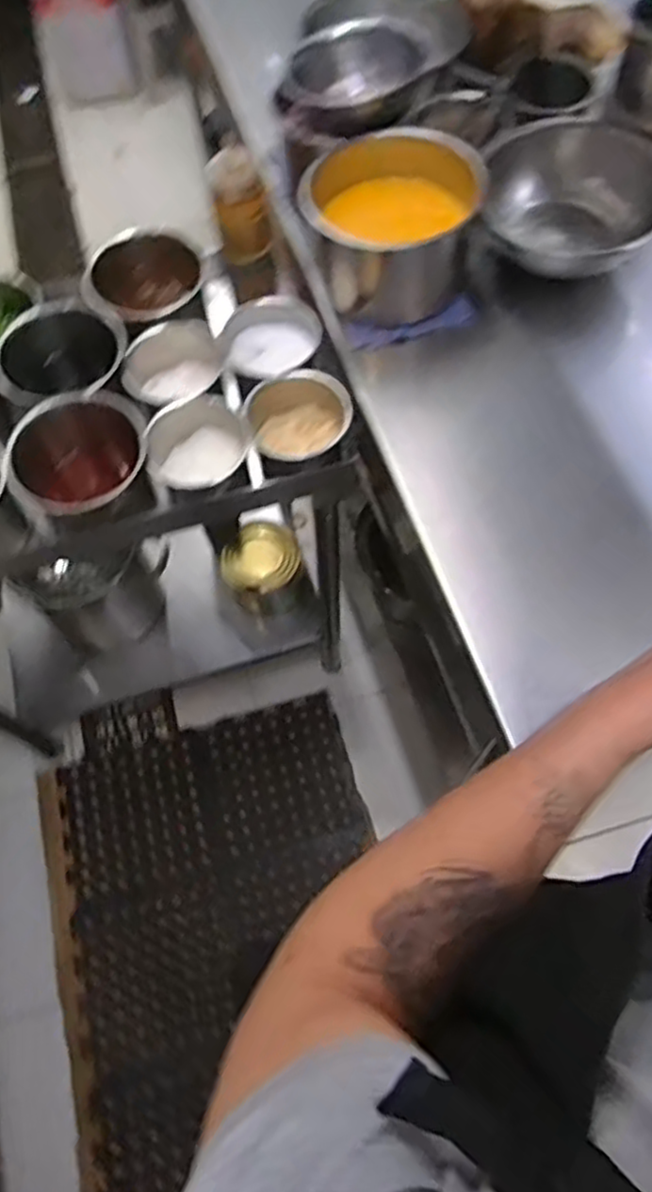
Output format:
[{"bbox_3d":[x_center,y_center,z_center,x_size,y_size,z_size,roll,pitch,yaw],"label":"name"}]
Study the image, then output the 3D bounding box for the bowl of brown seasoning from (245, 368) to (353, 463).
[{"bbox_3d":[-0.036,-0.223,0.843,0.122,0.057,0.121,-1,65,2],"label":"bowl of brown seasoning"}]

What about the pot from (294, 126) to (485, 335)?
[{"bbox_3d":[0.082,-0.431,0.820,0.183,0.128,0.187,-1,65,2],"label":"pot"}]

